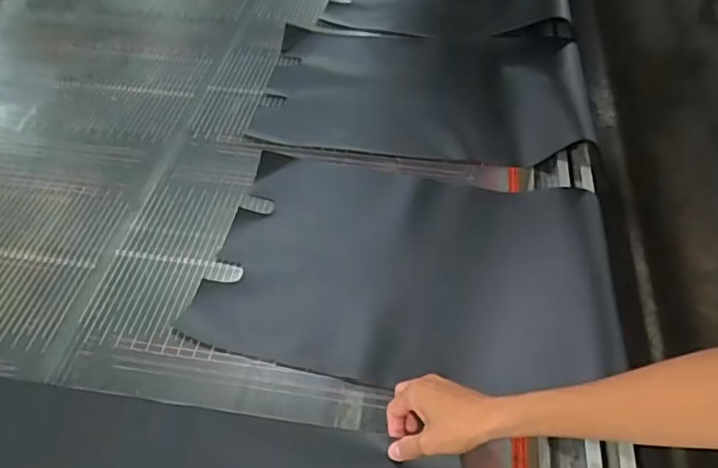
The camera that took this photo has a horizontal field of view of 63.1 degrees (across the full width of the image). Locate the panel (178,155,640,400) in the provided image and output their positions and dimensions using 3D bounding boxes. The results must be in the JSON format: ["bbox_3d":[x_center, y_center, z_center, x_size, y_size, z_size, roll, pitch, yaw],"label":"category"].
[{"bbox_3d":[0.069,0.039,0.775,0.506,0.054,0.332,7,50,8],"label":"panel"}]

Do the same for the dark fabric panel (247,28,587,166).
[{"bbox_3d":[0.118,-0.235,1.038,0.537,0.094,0.338,4,48,4],"label":"dark fabric panel"}]

